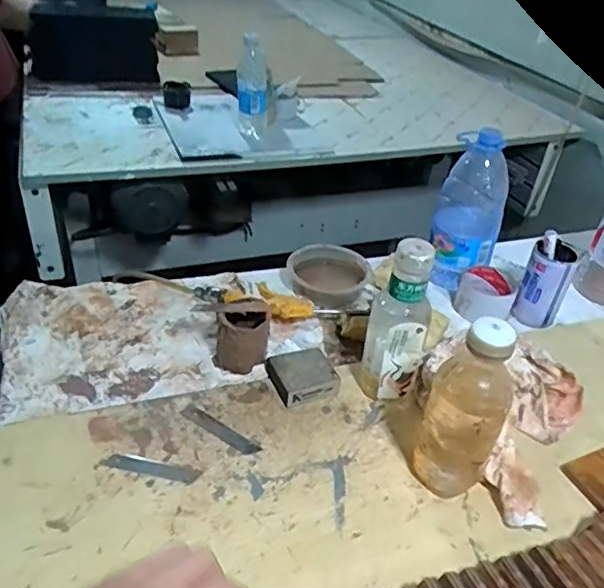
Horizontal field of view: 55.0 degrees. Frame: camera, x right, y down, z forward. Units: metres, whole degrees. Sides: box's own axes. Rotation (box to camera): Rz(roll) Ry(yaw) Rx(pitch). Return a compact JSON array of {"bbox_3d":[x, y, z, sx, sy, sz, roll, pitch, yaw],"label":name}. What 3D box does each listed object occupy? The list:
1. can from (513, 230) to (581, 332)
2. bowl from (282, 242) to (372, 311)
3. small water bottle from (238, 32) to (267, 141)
[{"bbox_3d":[0.356,-0.021,0.846,0.059,0.139,0.059,4,37,-3],"label":"can"},{"bbox_3d":[0.042,-0.020,0.892,0.127,0.058,0.123,4,37,-3],"label":"bowl"},{"bbox_3d":[-0.103,-0.417,1.205,0.063,0.217,0.071,1,37,-6],"label":"small water bottle"}]

